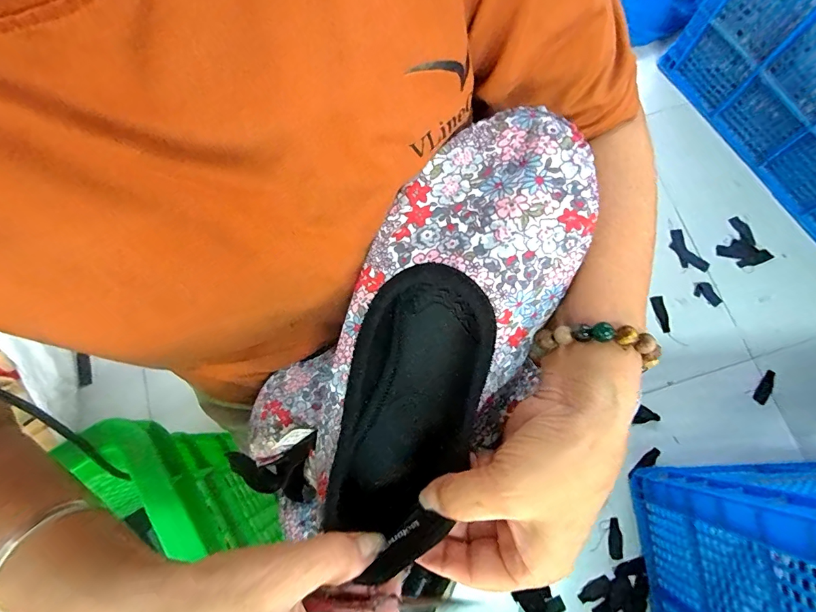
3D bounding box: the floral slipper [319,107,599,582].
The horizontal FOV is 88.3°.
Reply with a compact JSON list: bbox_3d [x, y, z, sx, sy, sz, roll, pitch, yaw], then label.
[{"bbox_3d":[0.006,0.015,0.217,0.114,0.050,0.236,23,101,6],"label":"floral slipper"}]

